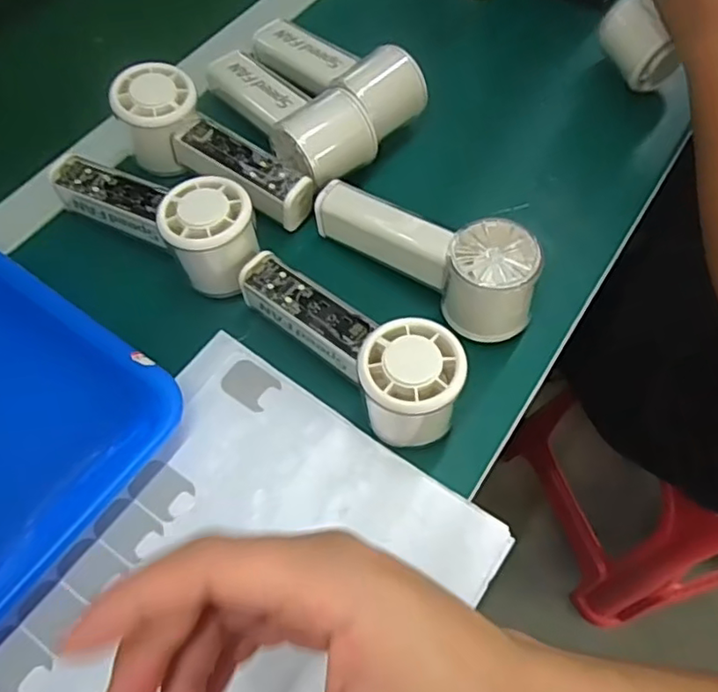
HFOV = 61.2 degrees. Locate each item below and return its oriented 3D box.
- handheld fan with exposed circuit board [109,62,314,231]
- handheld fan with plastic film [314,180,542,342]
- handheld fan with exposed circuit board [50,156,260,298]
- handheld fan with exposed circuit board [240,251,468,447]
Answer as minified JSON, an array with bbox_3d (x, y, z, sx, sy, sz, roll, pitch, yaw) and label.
[{"bbox_3d":[-0.104,-0.138,0.428,0.152,0.056,0.056,33,66,16],"label":"handheld fan with exposed circuit board"},{"bbox_3d":[0.043,-0.066,0.393,0.156,0.051,0.047,33,66,16],"label":"handheld fan with plastic film"},{"bbox_3d":[-0.136,-0.092,0.405,0.153,0.055,0.056,28,65,14],"label":"handheld fan with exposed circuit board"},{"bbox_3d":[-0.003,-0.004,0.360,0.063,0.055,0.157,-35,68,-18],"label":"handheld fan with exposed circuit board"}]

